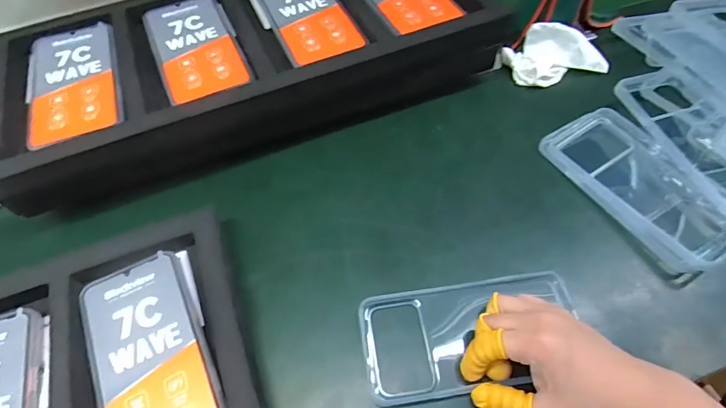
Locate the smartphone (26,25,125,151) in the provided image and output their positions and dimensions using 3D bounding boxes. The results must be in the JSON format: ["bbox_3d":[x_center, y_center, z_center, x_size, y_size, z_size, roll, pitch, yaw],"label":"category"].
[{"bbox_3d":[-0.278,-0.119,0.406,0.081,0.009,0.166,-19,56,-10],"label":"smartphone"}]

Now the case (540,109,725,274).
[{"bbox_3d":[0.247,-0.019,0.381,0.081,0.022,0.168,-26,58,-15],"label":"case"}]

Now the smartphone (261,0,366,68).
[{"bbox_3d":[-0.062,-0.206,0.453,0.074,0.009,0.165,-20,56,-11],"label":"smartphone"}]

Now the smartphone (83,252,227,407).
[{"bbox_3d":[-0.155,0.115,0.310,0.078,0.011,0.164,-24,57,-13],"label":"smartphone"}]

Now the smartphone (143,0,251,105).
[{"bbox_3d":[-0.168,-0.163,0.430,0.079,0.006,0.168,-23,57,-13],"label":"smartphone"}]

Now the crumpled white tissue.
[{"bbox_3d":[0.212,-0.164,0.469,0.103,0.044,0.059,-10,55,-4],"label":"crumpled white tissue"}]

